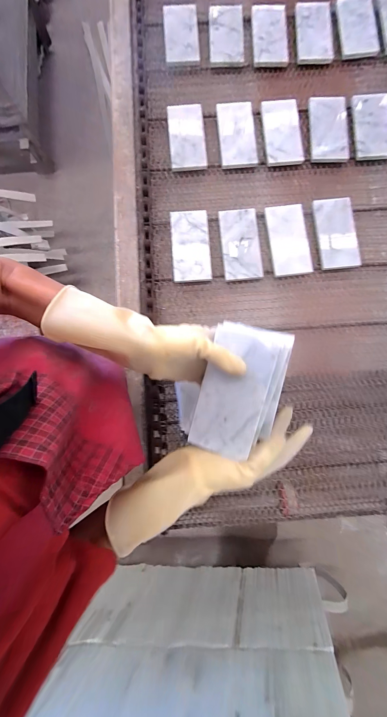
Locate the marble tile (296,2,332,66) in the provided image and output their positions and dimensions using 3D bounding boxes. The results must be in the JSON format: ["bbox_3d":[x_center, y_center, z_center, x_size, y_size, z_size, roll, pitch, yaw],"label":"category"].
[{"bbox_3d":[0.291,-0.794,0.601,0.086,0.016,0.178,3,79,1],"label":"marble tile"}]

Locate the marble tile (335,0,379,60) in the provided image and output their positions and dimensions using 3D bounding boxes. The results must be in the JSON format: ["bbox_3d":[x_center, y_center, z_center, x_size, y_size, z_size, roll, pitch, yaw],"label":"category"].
[{"bbox_3d":[0.399,-0.816,0.609,0.094,0.016,0.167,0,82,1],"label":"marble tile"}]

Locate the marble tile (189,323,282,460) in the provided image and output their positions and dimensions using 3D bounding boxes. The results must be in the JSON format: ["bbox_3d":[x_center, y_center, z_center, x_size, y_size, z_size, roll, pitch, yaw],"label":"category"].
[{"bbox_3d":[0.048,0.041,0.303,0.076,0.011,0.155,17,96,19],"label":"marble tile"}]

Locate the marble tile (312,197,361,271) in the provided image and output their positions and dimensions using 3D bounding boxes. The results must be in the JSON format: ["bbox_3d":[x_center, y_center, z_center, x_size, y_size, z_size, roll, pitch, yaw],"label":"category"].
[{"bbox_3d":[0.308,-0.272,0.536,0.077,0.011,0.154,-7,85,12],"label":"marble tile"}]

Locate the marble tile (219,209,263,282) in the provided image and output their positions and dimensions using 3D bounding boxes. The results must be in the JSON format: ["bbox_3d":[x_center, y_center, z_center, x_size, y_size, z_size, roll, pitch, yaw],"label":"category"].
[{"bbox_3d":[0.102,-0.245,0.536,0.080,0.015,0.156,-4,82,0],"label":"marble tile"}]

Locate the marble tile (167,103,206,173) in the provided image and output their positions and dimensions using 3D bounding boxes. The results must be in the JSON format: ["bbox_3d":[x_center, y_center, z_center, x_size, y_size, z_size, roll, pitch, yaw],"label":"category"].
[{"bbox_3d":[-0.016,-0.508,0.563,0.080,0.016,0.160,-5,79,4],"label":"marble tile"}]

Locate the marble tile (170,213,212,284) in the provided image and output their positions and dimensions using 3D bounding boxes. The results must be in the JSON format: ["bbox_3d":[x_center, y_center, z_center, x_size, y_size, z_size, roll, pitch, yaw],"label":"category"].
[{"bbox_3d":[-0.006,-0.242,0.529,0.080,0.008,0.157,-3,83,-4],"label":"marble tile"}]

